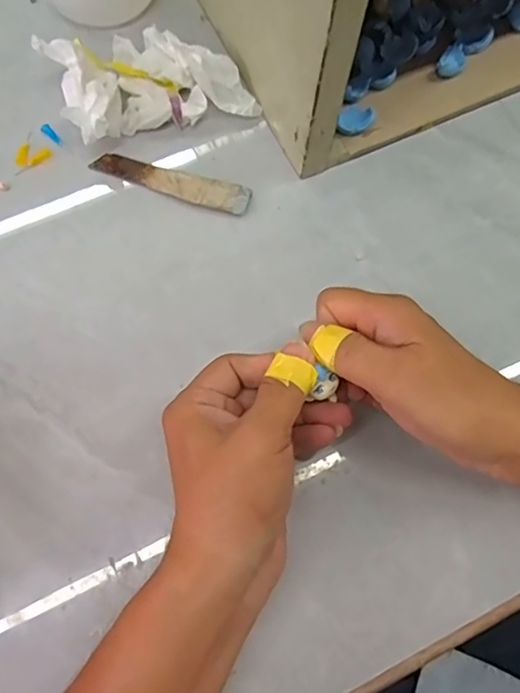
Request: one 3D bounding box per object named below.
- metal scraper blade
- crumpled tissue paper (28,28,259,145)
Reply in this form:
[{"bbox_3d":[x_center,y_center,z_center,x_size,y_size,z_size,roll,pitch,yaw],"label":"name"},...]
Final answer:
[{"bbox_3d":[-0.065,-0.120,0.404,0.117,0.007,0.025,18,66,7],"label":"metal scraper blade"},{"bbox_3d":[-0.080,-0.199,0.408,0.133,0.040,0.085,-21,75,-8],"label":"crumpled tissue paper"}]

